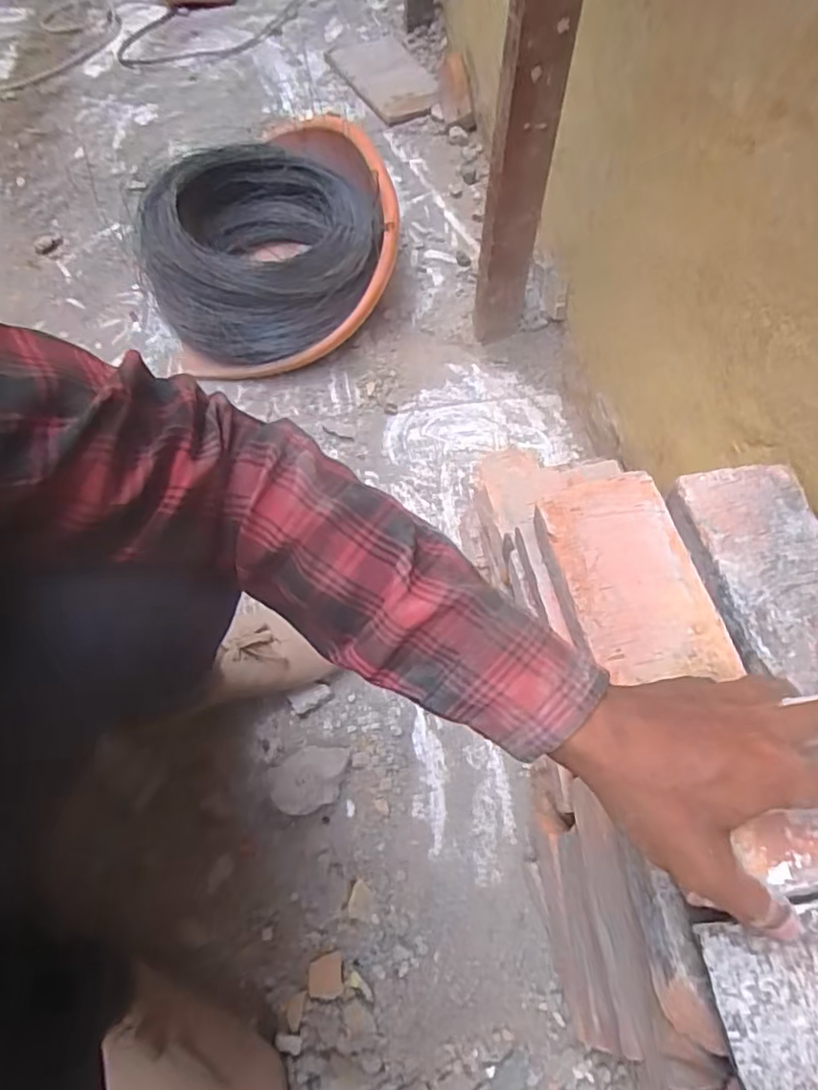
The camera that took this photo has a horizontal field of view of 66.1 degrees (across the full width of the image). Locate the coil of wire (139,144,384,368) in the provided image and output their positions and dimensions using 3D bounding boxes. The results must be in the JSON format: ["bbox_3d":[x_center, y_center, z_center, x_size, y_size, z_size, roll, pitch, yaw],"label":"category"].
[{"bbox_3d":[-0.217,-0.452,0.979,0.339,0.131,0.392,-5,61,-3],"label":"coil of wire"}]

